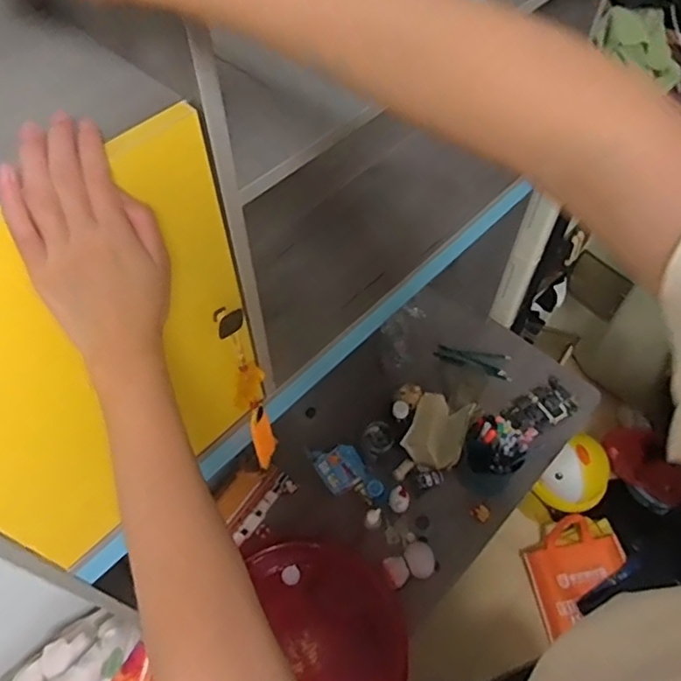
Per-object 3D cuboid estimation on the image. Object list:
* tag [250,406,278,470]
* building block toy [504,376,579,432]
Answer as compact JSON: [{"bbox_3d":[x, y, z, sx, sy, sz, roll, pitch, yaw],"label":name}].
[{"bbox_3d":[-0.100,0.123,0.754,0.015,0.131,0.040,20,58,13],"label":"tag"},{"bbox_3d":[0.446,0.149,1.285,0.175,0.026,0.098,-27,60,-17],"label":"building block toy"}]

